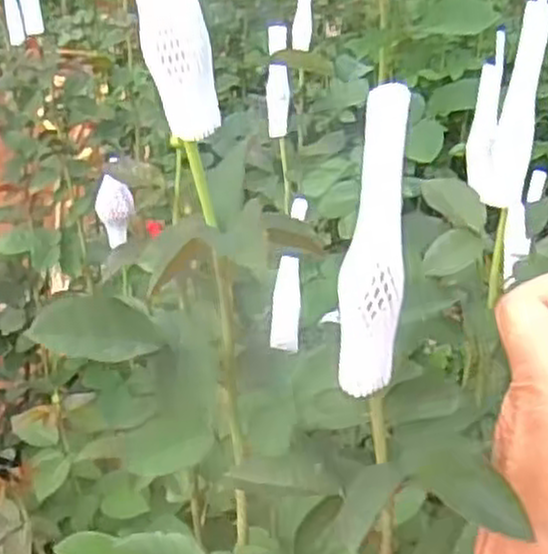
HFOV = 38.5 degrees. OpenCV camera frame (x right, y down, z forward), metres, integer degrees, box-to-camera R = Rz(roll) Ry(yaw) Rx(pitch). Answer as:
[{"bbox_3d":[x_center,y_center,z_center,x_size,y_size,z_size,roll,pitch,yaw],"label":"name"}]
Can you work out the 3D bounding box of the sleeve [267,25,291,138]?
[{"bbox_3d":[0.004,-0.174,0.701,0.020,0.095,0.013,1,29,2],"label":"sleeve"}]

